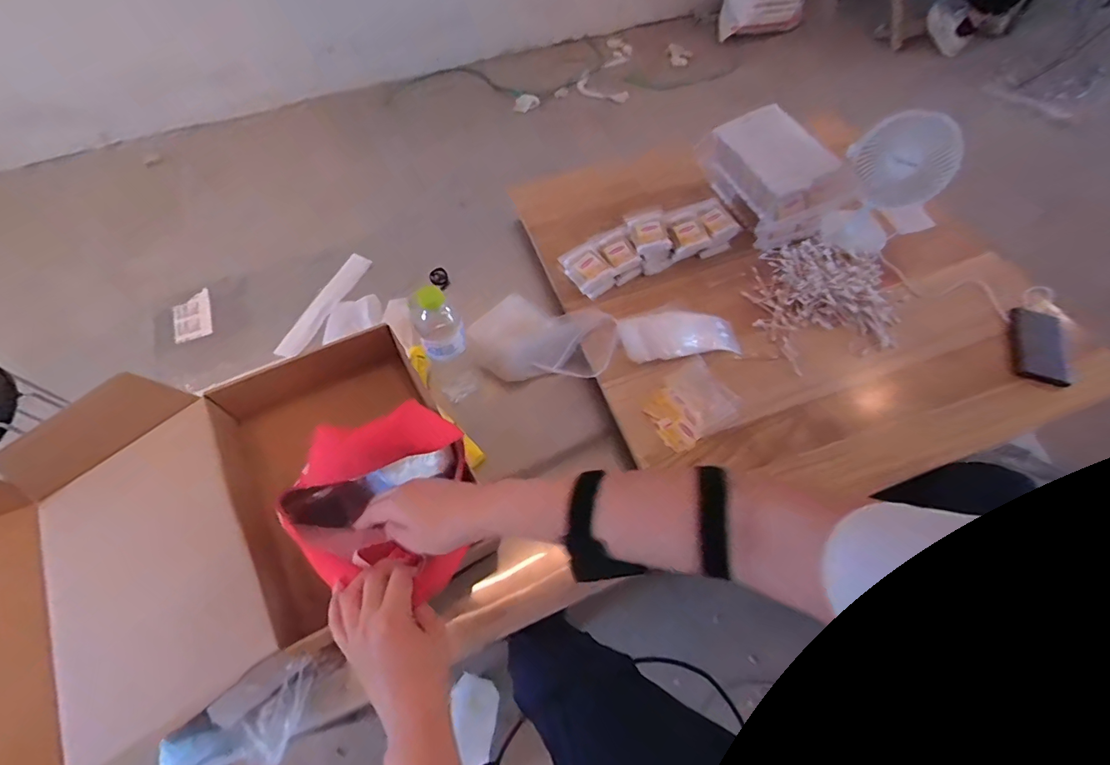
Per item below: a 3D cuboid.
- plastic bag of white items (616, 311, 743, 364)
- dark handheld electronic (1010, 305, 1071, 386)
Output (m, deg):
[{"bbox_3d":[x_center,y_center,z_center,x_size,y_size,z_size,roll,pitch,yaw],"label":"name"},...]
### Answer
[{"bbox_3d":[0.199,-0.073,0.757,0.192,0.039,0.083,-3,59,-2],"label":"plastic bag of white items"},{"bbox_3d":[0.757,-0.059,0.748,0.087,0.011,0.130,17,70,1],"label":"dark handheld electronic"}]

